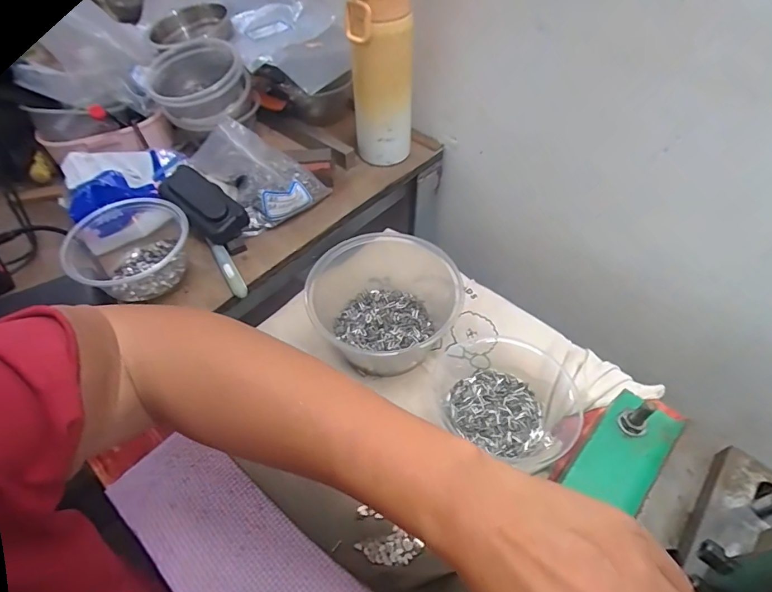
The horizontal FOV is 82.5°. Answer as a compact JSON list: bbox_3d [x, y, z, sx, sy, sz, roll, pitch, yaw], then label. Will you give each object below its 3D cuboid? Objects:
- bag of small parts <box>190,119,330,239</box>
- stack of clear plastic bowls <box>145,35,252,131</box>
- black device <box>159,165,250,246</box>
[{"bbox_3d":[-0.144,-0.150,0.503,0.110,0.090,0.120,-36,60,-23],"label":"bag of small parts"},{"bbox_3d":[-0.232,-0.258,0.550,0.114,0.061,0.129,-24,56,-16],"label":"stack of clear plastic bowls"},{"bbox_3d":[-0.202,-0.103,0.486,0.102,0.029,0.051,43,63,6],"label":"black device"}]

